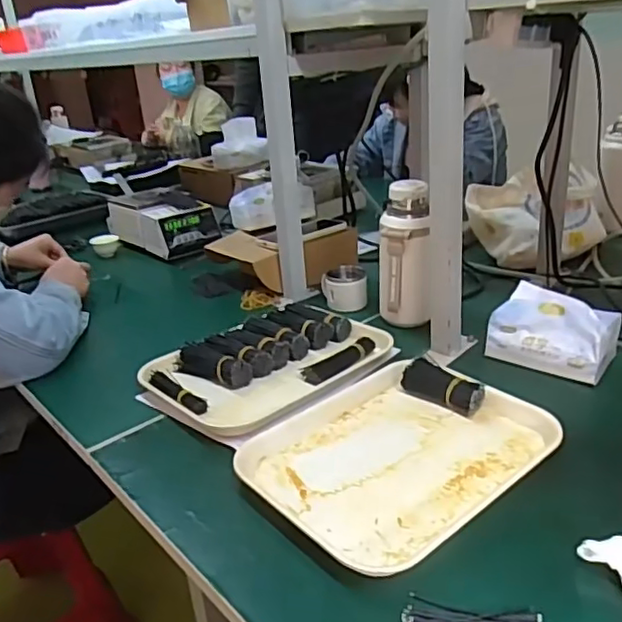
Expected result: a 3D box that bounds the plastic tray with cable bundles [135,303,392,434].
[{"bbox_3d":[-0.061,0.062,0.816,0.290,0.035,0.206,-24,31,-35],"label":"plastic tray with cable bundles"}]

